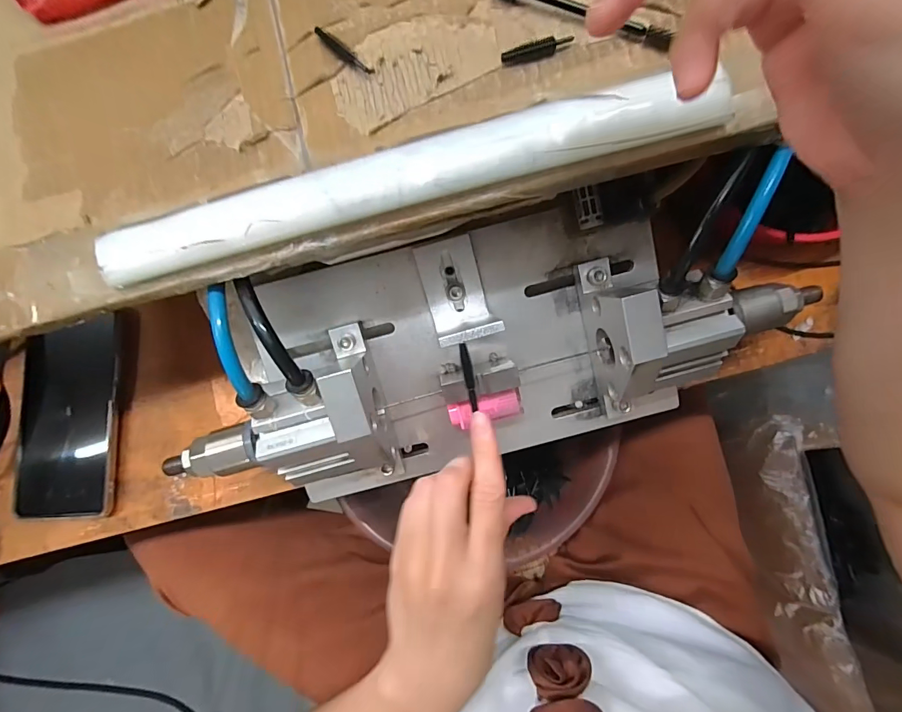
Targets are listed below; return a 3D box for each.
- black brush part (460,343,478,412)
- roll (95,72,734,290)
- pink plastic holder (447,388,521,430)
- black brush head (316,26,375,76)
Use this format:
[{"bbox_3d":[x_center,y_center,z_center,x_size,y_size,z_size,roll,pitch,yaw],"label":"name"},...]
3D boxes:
[{"bbox_3d":[0.010,0.012,0.228,0.005,0.004,0.039,-10,105,3],"label":"black brush part"},{"bbox_3d":[-0.022,-0.079,0.191,0.282,0.017,0.025,-14,83,2],"label":"roll"},{"bbox_3d":[0.022,0.035,0.275,0.046,0.009,0.016,-14,83,2],"label":"pink plastic holder"},{"bbox_3d":[-0.053,-0.150,0.206,0.035,0.004,0.006,42,88,7],"label":"black brush head"}]

